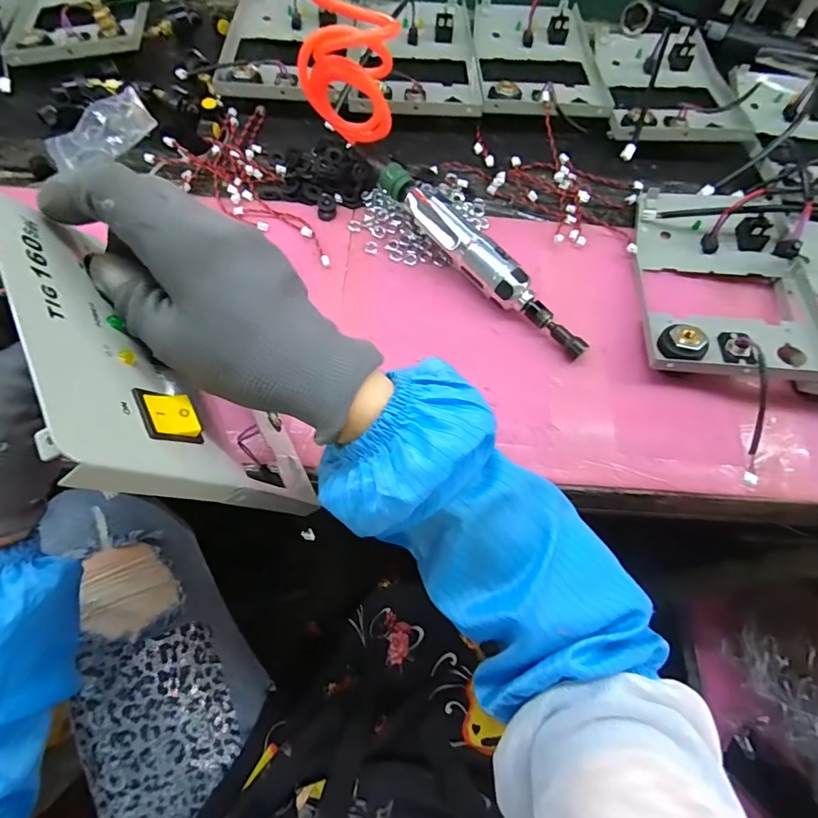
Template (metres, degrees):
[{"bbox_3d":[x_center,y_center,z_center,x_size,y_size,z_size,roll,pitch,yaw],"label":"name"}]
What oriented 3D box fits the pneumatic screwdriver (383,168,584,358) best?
[{"bbox_3d":[0.063,-0.136,0.446,0.034,0.045,0.249,-40,73,-16],"label":"pneumatic screwdriver"}]

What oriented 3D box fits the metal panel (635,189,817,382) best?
[{"bbox_3d":[0.295,-0.122,0.444,0.153,0.043,0.222,9,67,3],"label":"metal panel"}]

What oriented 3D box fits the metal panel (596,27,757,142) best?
[{"bbox_3d":[0.311,-0.392,0.573,0.156,0.028,0.252,5,67,1],"label":"metal panel"}]

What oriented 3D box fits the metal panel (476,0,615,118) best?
[{"bbox_3d":[0.162,-0.433,0.582,0.150,0.034,0.229,2,67,0],"label":"metal panel"}]

